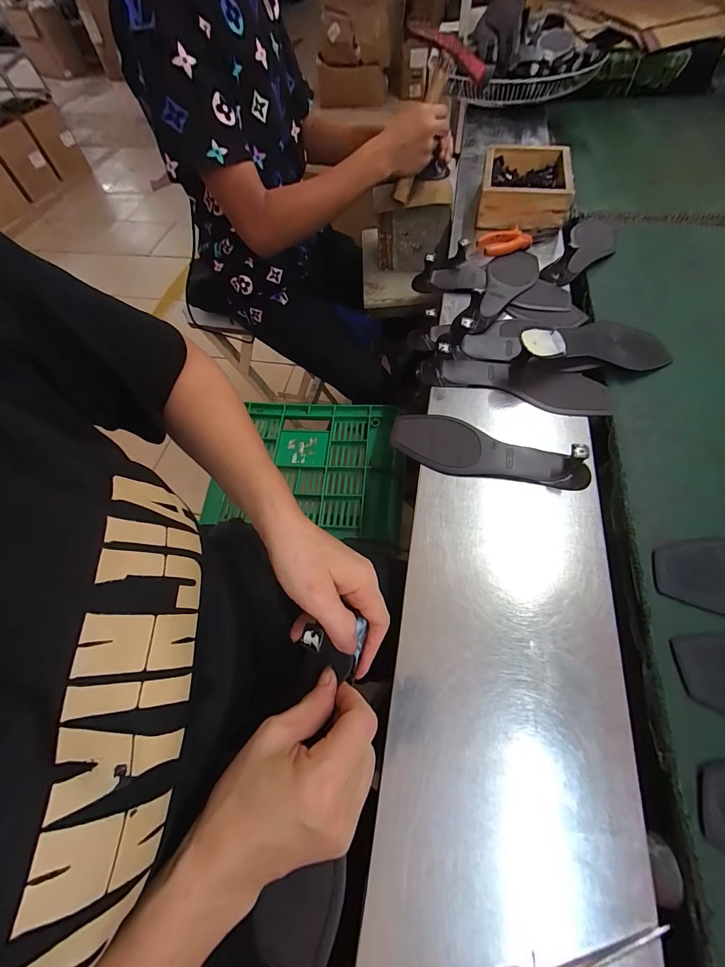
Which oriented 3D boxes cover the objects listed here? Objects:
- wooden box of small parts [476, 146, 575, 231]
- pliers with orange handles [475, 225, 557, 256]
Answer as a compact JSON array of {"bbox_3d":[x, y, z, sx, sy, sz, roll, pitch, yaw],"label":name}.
[{"bbox_3d":[0.296,-0.544,0.667,0.153,0.066,0.209,7,62,8],"label":"wooden box of small parts"},{"bbox_3d":[0.275,-0.426,0.620,0.154,0.021,0.050,-23,62,-9],"label":"pliers with orange handles"}]

